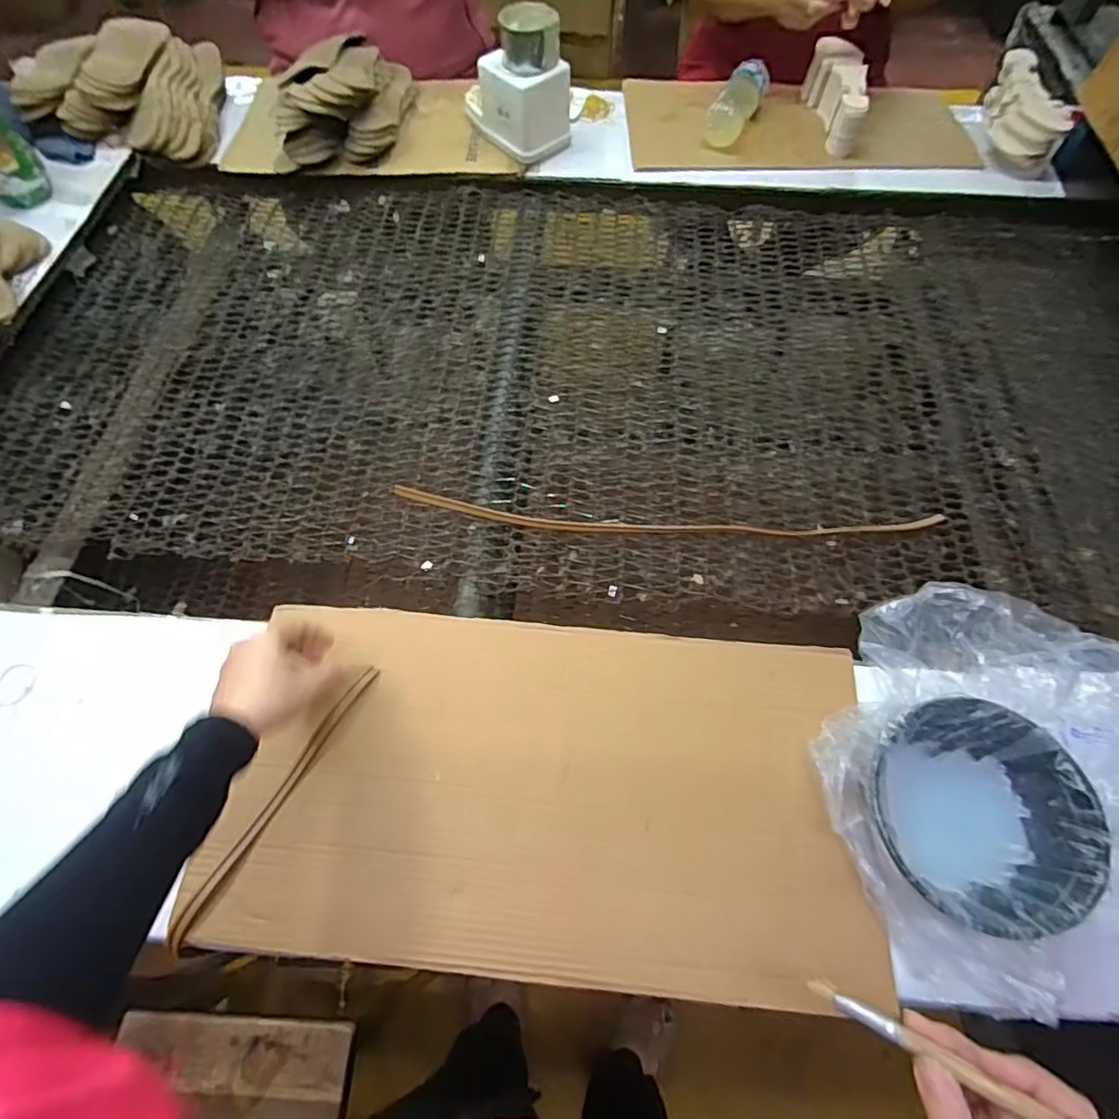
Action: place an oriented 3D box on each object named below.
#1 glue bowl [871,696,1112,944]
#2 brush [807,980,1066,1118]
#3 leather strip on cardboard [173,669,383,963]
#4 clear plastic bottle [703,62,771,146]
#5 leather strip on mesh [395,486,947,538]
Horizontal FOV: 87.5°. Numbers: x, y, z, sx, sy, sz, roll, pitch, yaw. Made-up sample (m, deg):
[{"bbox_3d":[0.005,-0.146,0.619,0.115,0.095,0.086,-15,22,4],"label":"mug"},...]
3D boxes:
[{"bbox_3d":[0.333,0.205,0.474,0.151,0.066,0.161,1,62,-3],"label":"glue bowl"},{"bbox_3d":[0.205,0.266,0.309,0.006,0.154,0.010,41,65,-27],"label":"brush"},{"bbox_3d":[-0.242,0.203,0.503,0.016,0.010,0.256,28,65,11],"label":"leather strip on cardboard"},{"bbox_3d":[0.291,-0.748,0.957,0.063,0.057,0.163,25,64,10],"label":"clear plastic bottle"},{"bbox_3d":[0.119,-0.046,0.668,0.621,0.010,0.046,4,65,3],"label":"leather strip on mesh"}]

